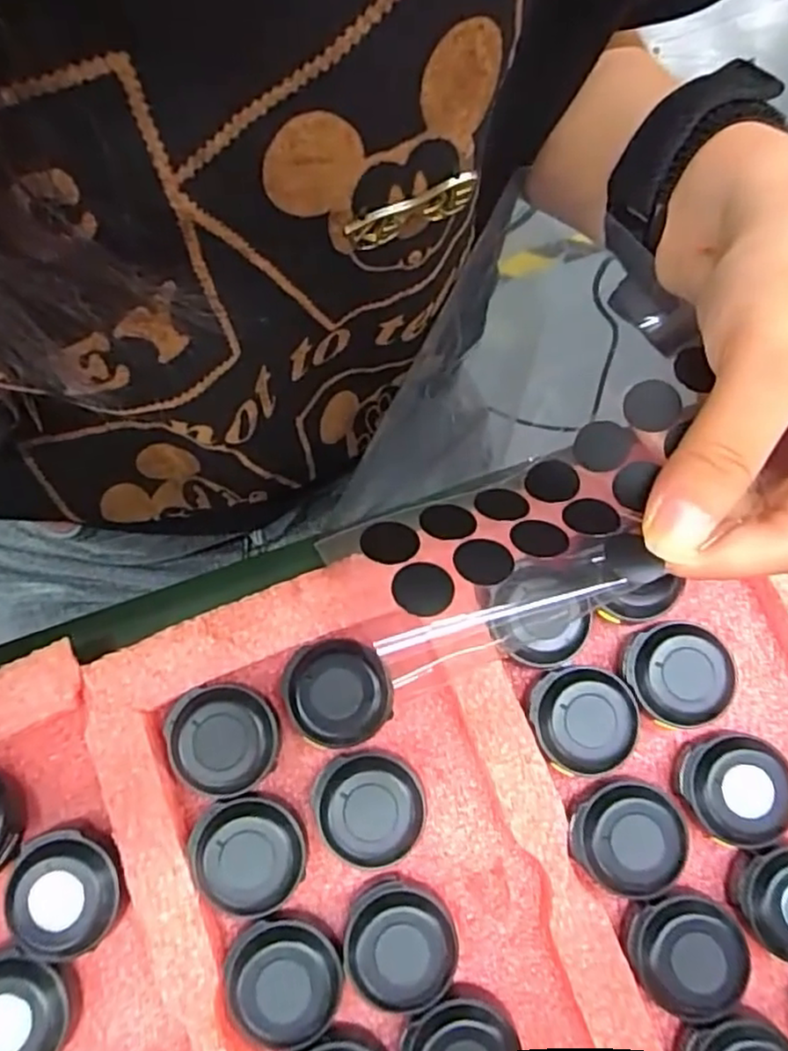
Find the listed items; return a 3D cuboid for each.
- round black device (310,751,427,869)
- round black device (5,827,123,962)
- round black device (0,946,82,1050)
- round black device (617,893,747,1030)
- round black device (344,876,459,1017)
[{"bbox_3d":[-0.007,0.076,0.187,0.028,0.011,0.028,0,76,0],"label":"round black device"},{"bbox_3d":[-0.084,0.096,0.178,0.027,0.012,0.030,-8,76,-2],"label":"round black device"},{"bbox_3d":[-0.095,0.122,0.172,0.026,0.017,0.028,0,76,0],"label":"round black device"},{"bbox_3d":[0.077,0.112,0.179,0.031,0.010,0.028,38,79,9],"label":"round black device"},{"bbox_3d":[0.002,0.109,0.179,0.028,0.012,0.030,0,76,0],"label":"round black device"}]

